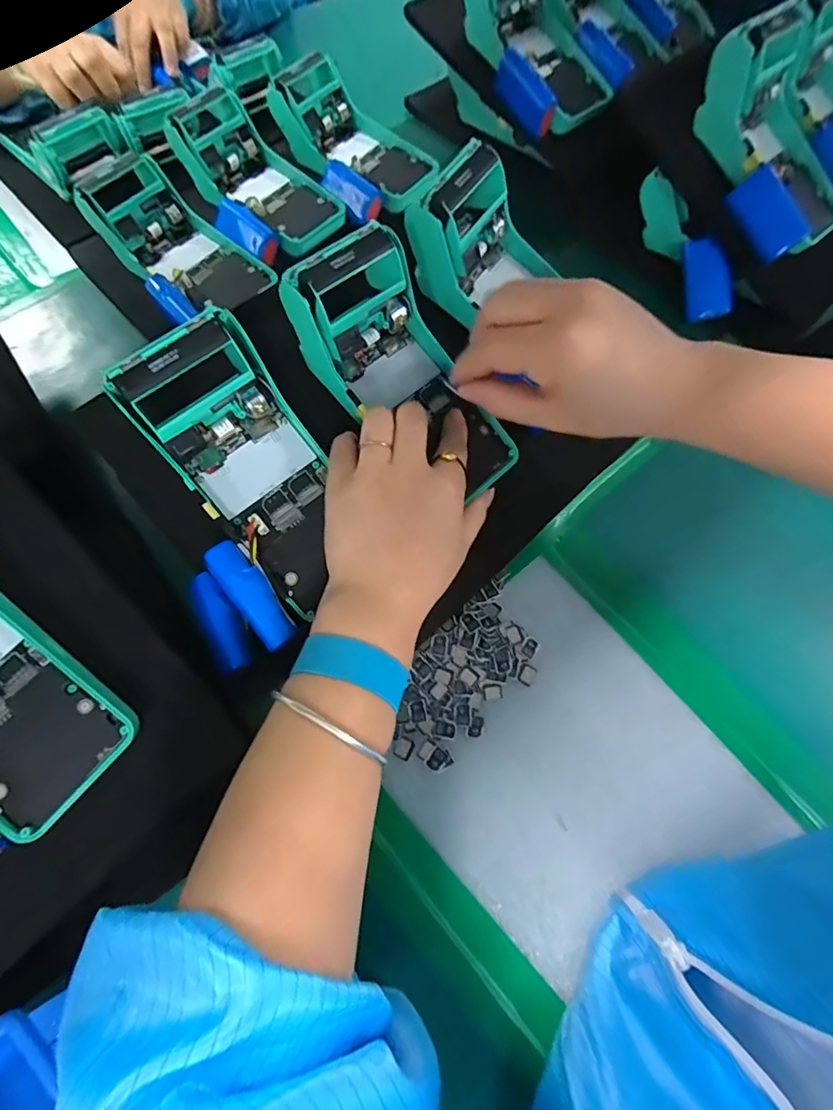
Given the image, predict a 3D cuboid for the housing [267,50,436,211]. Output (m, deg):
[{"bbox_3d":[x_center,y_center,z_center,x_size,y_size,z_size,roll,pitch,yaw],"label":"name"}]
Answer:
[{"bbox_3d":[-0.065,-0.423,0.481,0.166,0.067,0.094,34,71,11],"label":"housing"}]

